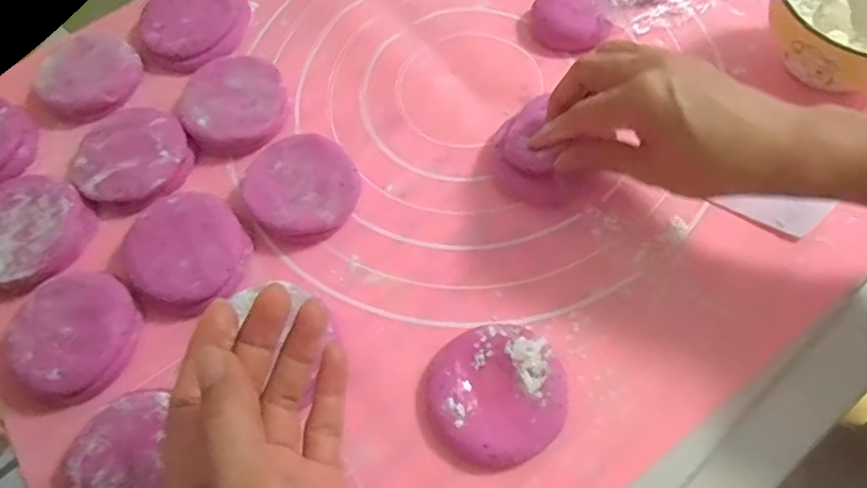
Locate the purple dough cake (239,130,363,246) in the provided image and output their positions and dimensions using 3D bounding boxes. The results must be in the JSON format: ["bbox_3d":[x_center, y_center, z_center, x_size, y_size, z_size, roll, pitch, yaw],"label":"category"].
[{"bbox_3d":[-0.085,-0.036,0.376,0.067,0.020,0.077,-38,68,-16],"label":"purple dough cake"}]

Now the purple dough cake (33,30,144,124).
[{"bbox_3d":[-0.258,-0.128,0.439,0.070,0.013,0.078,-40,69,-17],"label":"purple dough cake"}]

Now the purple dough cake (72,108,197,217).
[{"bbox_3d":[-0.203,-0.056,0.397,0.073,0.017,0.074,-1,63,1],"label":"purple dough cake"}]

